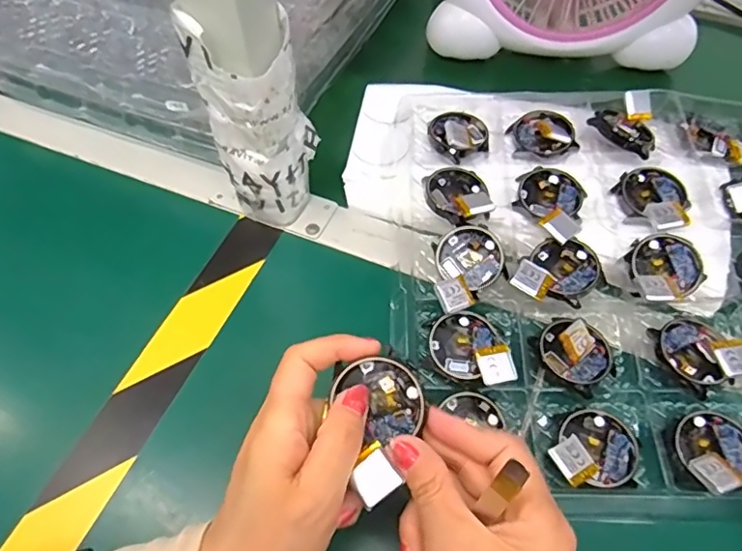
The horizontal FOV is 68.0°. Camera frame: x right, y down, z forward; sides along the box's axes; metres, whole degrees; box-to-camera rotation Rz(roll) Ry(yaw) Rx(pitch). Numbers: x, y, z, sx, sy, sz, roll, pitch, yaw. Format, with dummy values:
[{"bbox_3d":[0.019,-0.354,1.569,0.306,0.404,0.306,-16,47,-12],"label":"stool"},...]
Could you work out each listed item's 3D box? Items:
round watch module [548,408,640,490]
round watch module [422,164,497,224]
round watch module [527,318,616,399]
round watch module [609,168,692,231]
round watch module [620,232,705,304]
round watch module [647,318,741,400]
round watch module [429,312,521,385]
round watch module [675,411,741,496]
[{"bbox_3d":[0.128,0.101,0.316,0.052,0.016,0.042,-33,62,-20],"label":"round watch module"},{"bbox_3d":[0.062,-0.058,0.391,0.042,0.014,0.049,-8,56,-4],"label":"round watch module"},{"bbox_3d":[0.129,0.043,0.341,0.041,0.014,0.049,-40,64,-23],"label":"round watch module"},{"bbox_3d":[0.201,-0.056,0.388,0.050,0.014,0.052,0,56,1],"label":"round watch module"},{"bbox_3d":[0.193,-0.005,0.362,0.050,0.013,0.047,0,56,1],"label":"round watch module"},{"bbox_3d":[0.204,0.047,0.341,0.044,0.015,0.047,0,56,1],"label":"round watch module"},{"bbox_3d":[0.062,0.050,0.350,0.043,0.021,0.053,-19,58,-11],"label":"round watch module"},{"bbox_3d":[0.198,0.098,0.313,0.048,0.013,0.042,-20,58,-12],"label":"round watch module"}]

